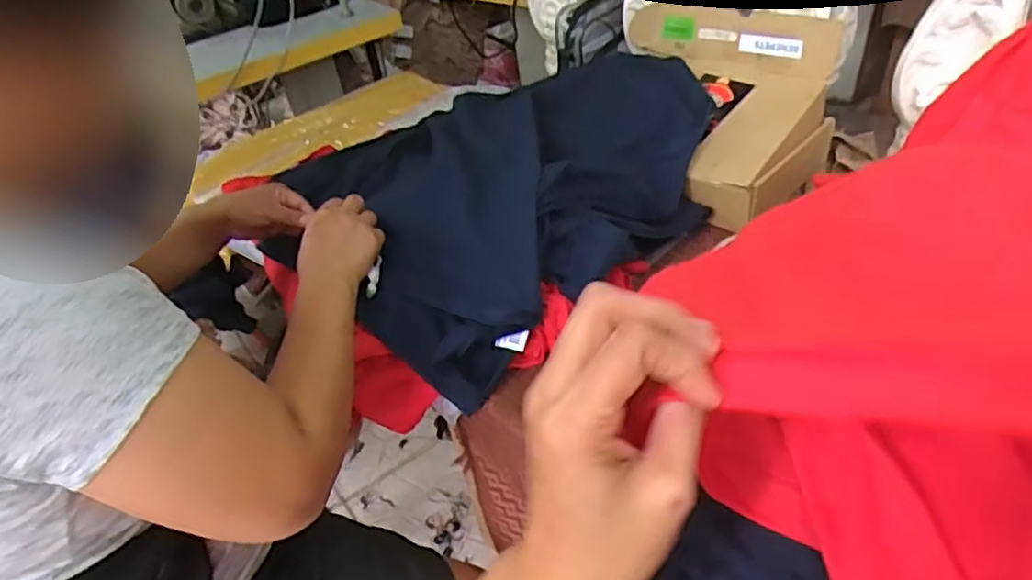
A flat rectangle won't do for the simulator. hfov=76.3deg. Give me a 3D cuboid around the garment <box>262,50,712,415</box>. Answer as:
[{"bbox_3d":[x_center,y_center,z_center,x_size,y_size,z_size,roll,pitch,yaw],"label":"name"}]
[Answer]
[{"bbox_3d":[-0.014,-0.159,0.855,0.474,0.126,0.563,29,51,35],"label":"garment"}]

